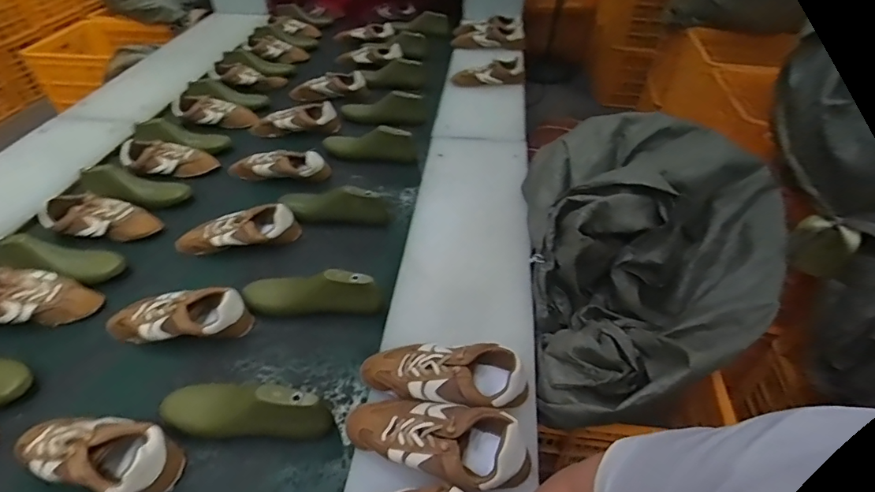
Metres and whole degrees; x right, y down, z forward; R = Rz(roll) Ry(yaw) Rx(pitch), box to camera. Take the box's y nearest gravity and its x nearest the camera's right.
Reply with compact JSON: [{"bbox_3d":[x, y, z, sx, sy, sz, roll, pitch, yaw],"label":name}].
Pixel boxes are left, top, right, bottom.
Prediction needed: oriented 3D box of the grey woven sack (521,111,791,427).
[{"bbox_3d":[0.380,0.017,0.796,0.416,0.248,0.480,4,44,2],"label":"grey woven sack"}]

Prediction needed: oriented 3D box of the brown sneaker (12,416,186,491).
[{"bbox_3d":[-0.463,0.277,0.629,0.217,0.068,0.095,10,44,9],"label":"brown sneaker"}]

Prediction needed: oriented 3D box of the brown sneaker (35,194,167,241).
[{"bbox_3d":[-0.724,-0.055,0.996,0.211,0.068,0.087,8,44,7],"label":"brown sneaker"}]

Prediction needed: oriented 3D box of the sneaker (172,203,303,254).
[{"bbox_3d":[-0.417,-0.031,0.963,0.247,0.072,0.087,-6,44,-8],"label":"sneaker"}]

